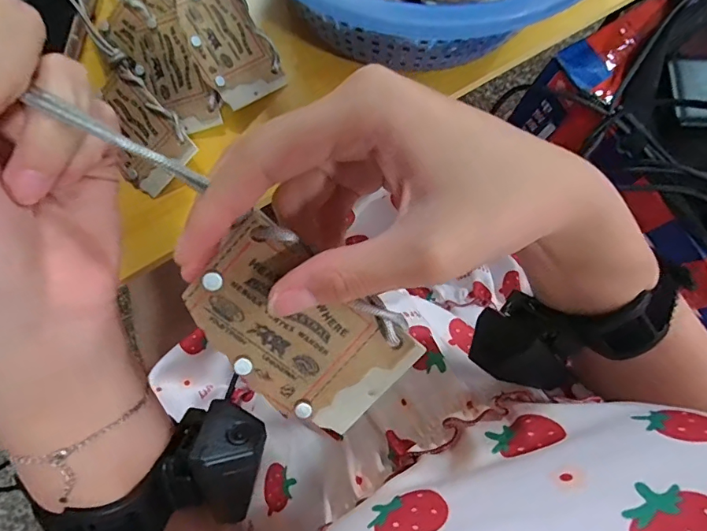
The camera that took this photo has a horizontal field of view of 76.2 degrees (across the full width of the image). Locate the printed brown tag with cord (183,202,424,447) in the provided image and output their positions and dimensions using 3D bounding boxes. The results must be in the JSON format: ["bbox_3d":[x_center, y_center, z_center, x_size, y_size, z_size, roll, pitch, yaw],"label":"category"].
[{"bbox_3d":[-0.020,0.026,0.170,0.084,0.005,0.054,40,99,-17],"label":"printed brown tag with cord"}]

